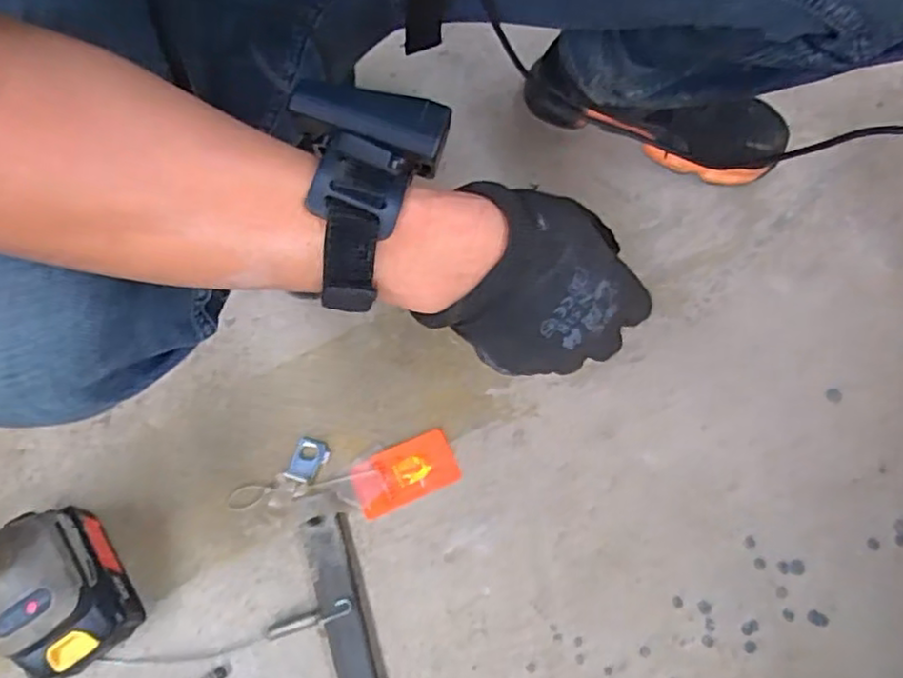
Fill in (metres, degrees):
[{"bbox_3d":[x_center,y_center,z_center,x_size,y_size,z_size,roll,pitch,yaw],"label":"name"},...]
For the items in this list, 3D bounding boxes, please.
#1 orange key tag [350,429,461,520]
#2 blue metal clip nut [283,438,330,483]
[{"bbox_3d":[-0.042,0.117,0.571,0.091,0.004,0.050,-24,68,-9],"label":"orange key tag"},{"bbox_3d":[-0.125,0.106,0.565,0.028,0.009,0.038,18,68,9],"label":"blue metal clip nut"}]

